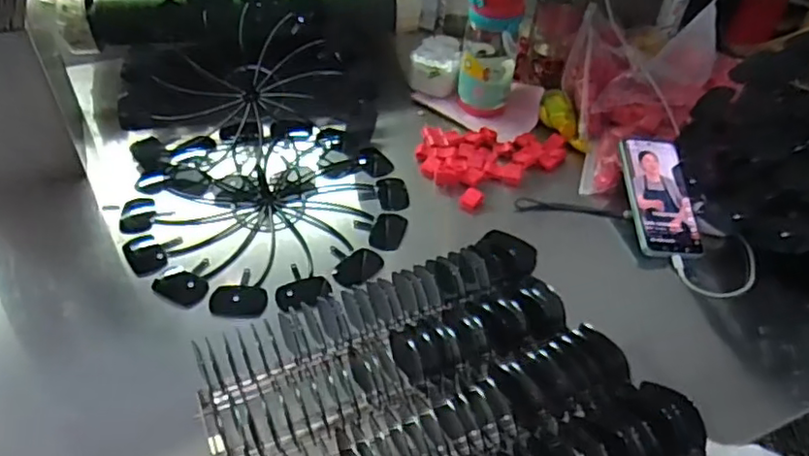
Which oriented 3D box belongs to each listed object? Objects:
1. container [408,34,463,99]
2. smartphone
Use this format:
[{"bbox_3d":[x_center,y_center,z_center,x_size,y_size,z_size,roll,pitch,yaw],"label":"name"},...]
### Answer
[{"bbox_3d":[0.044,-0.240,0.926,0.073,0.055,0.079,4,47,0],"label":"container"},{"bbox_3d":[0.303,-0.046,0.747,0.071,0.017,0.173,1,63,-2],"label":"smartphone"}]

